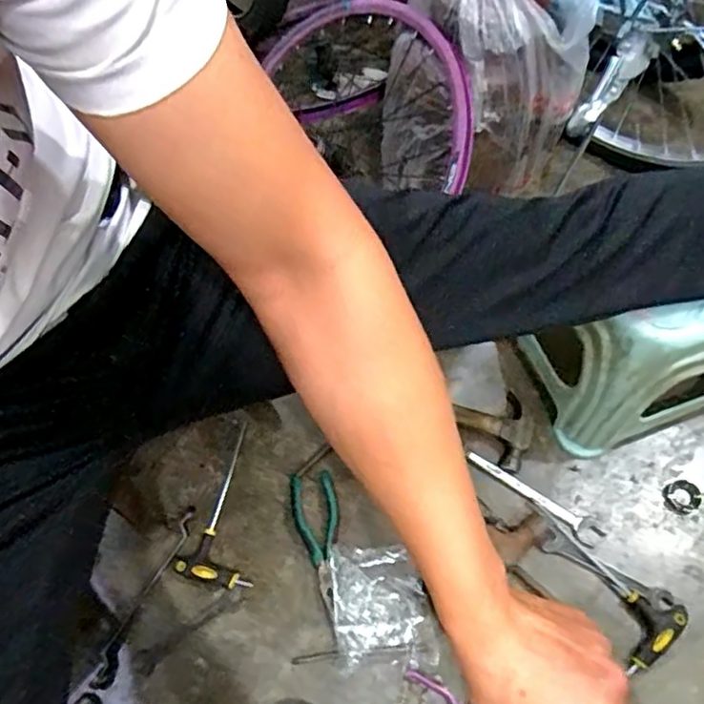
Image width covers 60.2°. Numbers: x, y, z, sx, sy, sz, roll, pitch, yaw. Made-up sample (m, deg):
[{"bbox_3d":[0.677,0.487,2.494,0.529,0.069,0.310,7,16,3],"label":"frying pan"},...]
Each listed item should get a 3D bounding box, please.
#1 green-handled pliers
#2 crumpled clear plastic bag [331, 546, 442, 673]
[{"bbox_3d":[-0.041,0.229,0.747,0.057,0.019,0.164,-9,62,-2],"label":"green-handled pliers"},{"bbox_3d":[0.034,0.294,0.701,0.114,0.023,0.128,-8,67,5],"label":"crumpled clear plastic bag"}]

